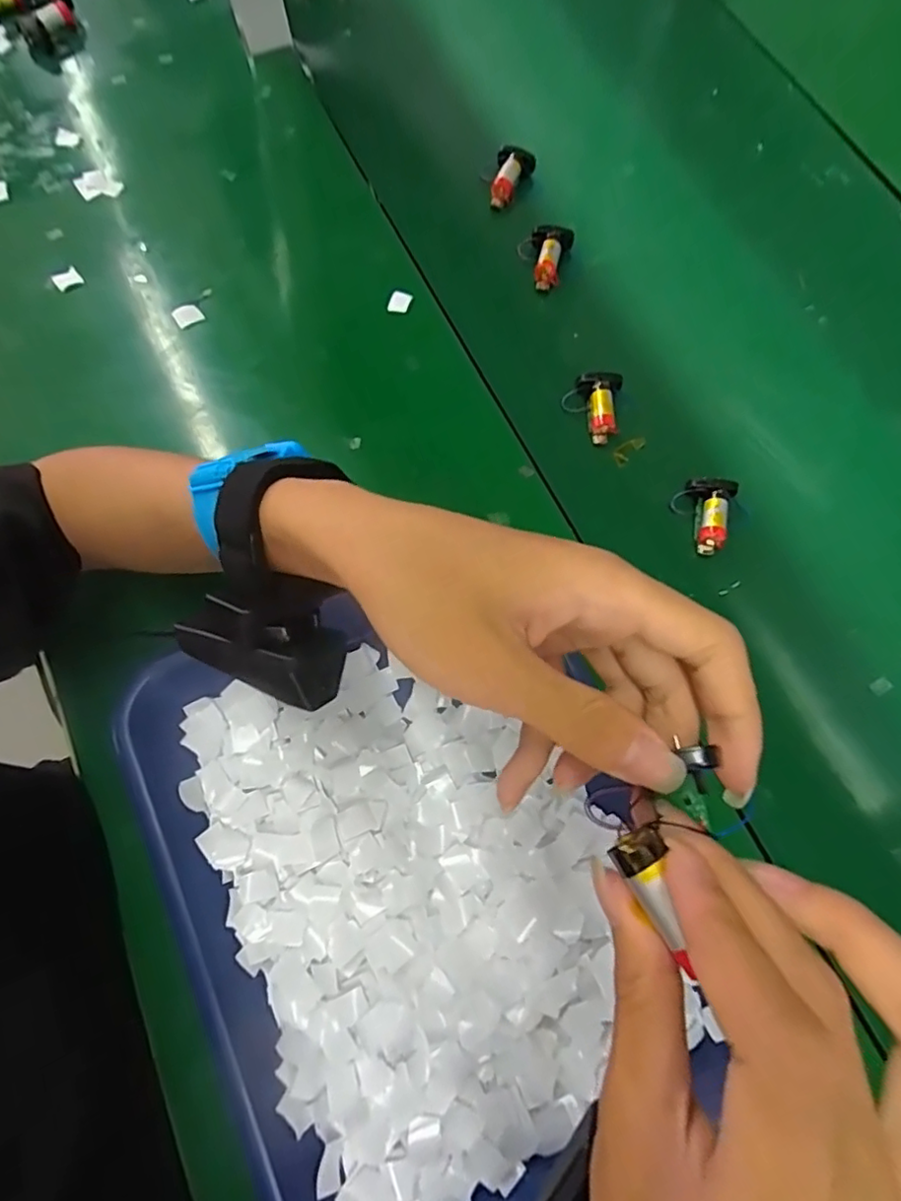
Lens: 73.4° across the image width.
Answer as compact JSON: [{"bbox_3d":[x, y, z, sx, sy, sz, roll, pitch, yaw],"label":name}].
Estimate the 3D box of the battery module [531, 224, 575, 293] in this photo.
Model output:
[{"bbox_3d":[0.078,-0.271,0.480,0.031,0.020,0.048,12,72,4],"label":"battery module"}]

